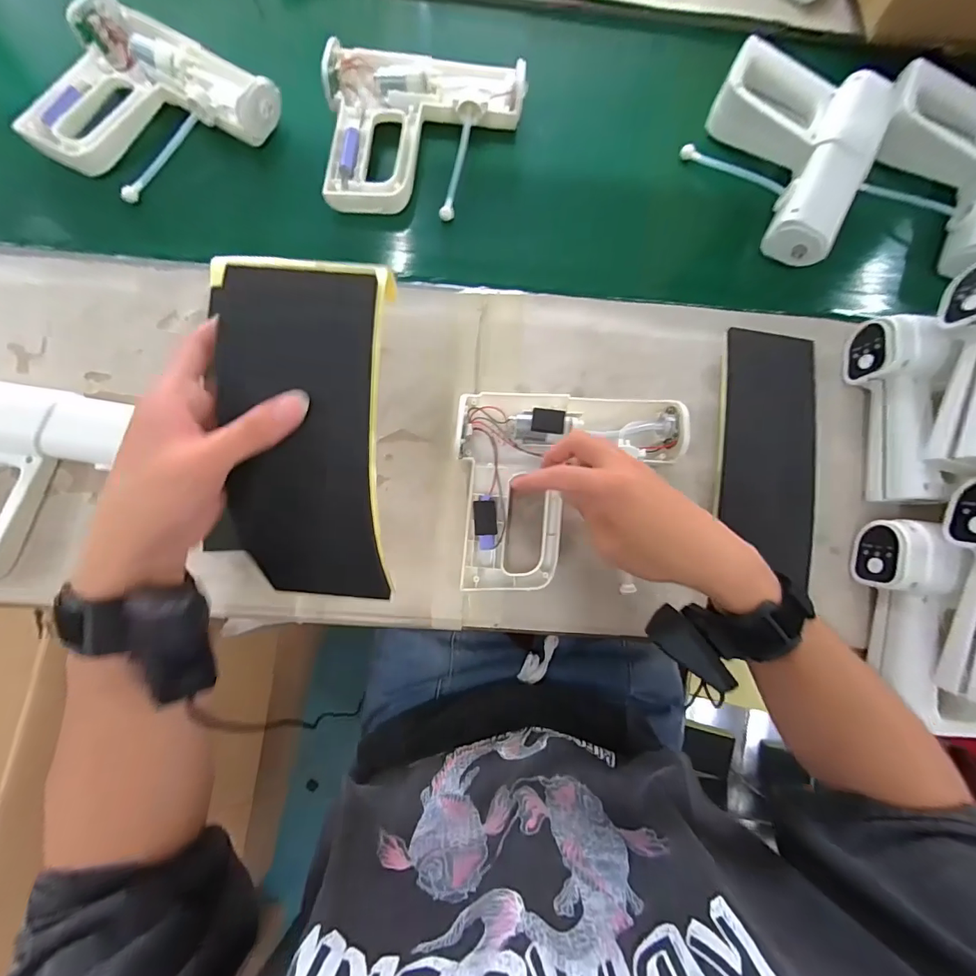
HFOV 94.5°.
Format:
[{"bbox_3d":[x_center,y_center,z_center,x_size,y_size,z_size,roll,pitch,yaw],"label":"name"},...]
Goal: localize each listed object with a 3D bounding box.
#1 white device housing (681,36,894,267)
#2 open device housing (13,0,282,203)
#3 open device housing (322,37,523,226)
[{"bbox_3d":[0.327,-0.376,0.498,0.181,0.053,0.199,31,79,3],"label":"white device housing"},{"bbox_3d":[-0.362,-0.406,0.475,0.208,0.036,0.201,36,81,3],"label":"open device housing"},{"bbox_3d":[-0.070,-0.391,0.490,0.206,0.040,0.188,5,79,-2],"label":"open device housing"}]

